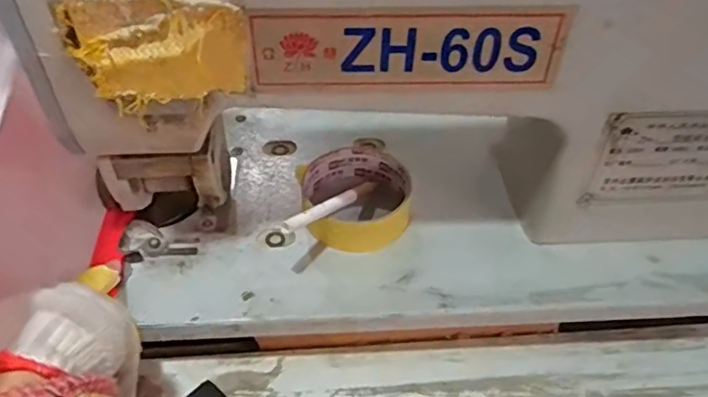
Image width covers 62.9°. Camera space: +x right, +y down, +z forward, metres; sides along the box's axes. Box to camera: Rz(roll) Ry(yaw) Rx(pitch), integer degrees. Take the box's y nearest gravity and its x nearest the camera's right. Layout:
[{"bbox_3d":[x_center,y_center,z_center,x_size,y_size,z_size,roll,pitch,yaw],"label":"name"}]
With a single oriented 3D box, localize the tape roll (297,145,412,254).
[{"bbox_3d":[0.002,-0.002,0.430,0.079,0.028,0.081,1,46,-1],"label":"tape roll"}]

